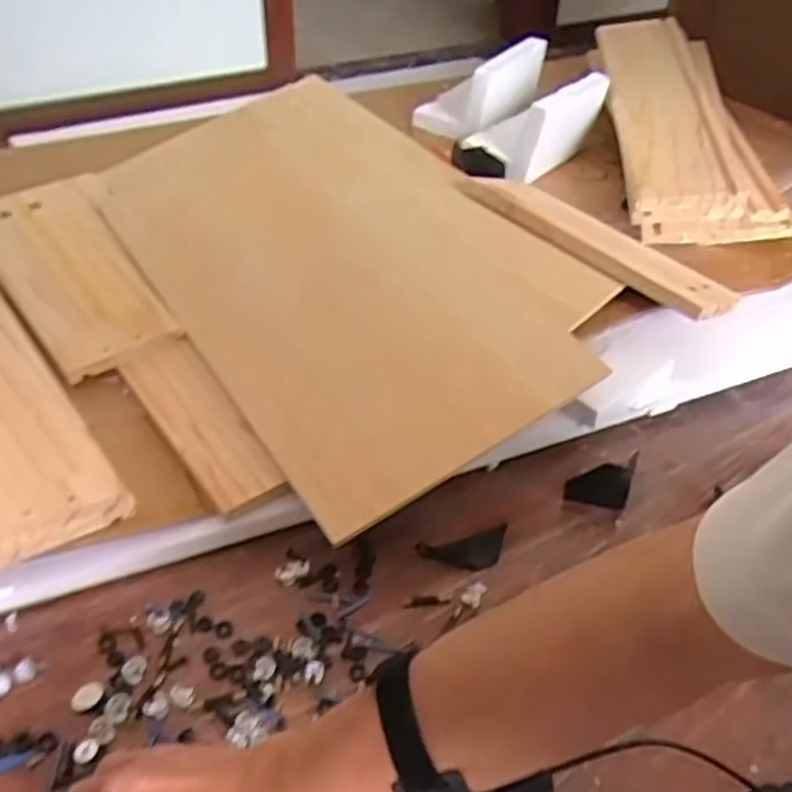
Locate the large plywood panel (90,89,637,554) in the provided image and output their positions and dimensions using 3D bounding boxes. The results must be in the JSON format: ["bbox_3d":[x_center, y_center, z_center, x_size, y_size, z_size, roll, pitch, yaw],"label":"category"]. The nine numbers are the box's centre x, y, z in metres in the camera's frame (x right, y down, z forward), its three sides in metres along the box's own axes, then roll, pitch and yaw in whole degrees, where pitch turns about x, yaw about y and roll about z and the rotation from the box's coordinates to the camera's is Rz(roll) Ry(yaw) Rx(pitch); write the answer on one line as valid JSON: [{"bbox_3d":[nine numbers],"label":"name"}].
[{"bbox_3d":[-0.066,-0.159,0.844,0.359,0.024,0.609,-29,55,-19],"label":"large plywood panel"}]

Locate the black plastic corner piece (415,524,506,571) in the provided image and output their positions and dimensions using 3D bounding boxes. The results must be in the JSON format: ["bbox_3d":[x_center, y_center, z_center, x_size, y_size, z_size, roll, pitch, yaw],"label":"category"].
[{"bbox_3d":[0.061,0.131,0.670,0.082,0.009,0.035,-13,41,-18],"label":"black plastic corner piece"}]

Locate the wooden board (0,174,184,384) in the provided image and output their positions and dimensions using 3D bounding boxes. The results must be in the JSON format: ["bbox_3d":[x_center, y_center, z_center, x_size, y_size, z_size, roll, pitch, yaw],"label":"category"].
[{"bbox_3d":[-0.329,-0.136,0.812,0.134,0.010,0.295,-26,56,-30],"label":"wooden board"}]

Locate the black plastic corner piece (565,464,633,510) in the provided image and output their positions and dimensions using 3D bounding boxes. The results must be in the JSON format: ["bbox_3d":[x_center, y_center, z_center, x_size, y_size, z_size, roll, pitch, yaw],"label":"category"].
[{"bbox_3d":[0.181,0.078,0.711,0.055,0.022,0.033,11,39,11],"label":"black plastic corner piece"}]

